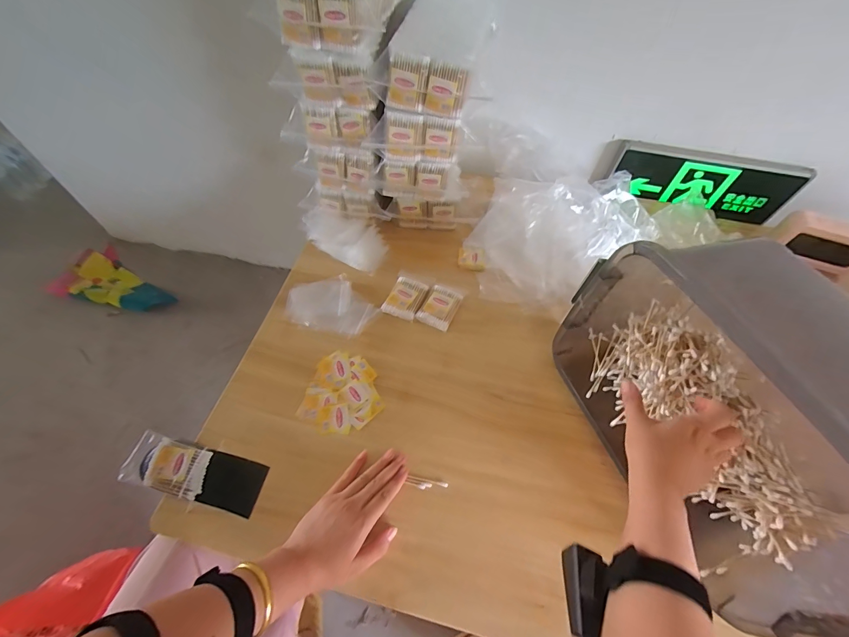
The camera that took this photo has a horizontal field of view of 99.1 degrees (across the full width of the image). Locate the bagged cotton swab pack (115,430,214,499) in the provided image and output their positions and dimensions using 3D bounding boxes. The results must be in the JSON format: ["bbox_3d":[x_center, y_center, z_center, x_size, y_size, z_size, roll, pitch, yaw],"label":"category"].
[{"bbox_3d":[-0.340,0.193,0.479,0.109,0.014,0.062,12,58,7],"label":"bagged cotton swab pack"}]

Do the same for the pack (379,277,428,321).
[{"bbox_3d":[-0.033,-0.036,0.619,0.058,0.012,0.077,20,59,12],"label":"pack"}]

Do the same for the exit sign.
[{"bbox_3d":[0.530,-0.268,0.721,0.371,0.122,0.052,13,58,7],"label":"exit sign"}]

